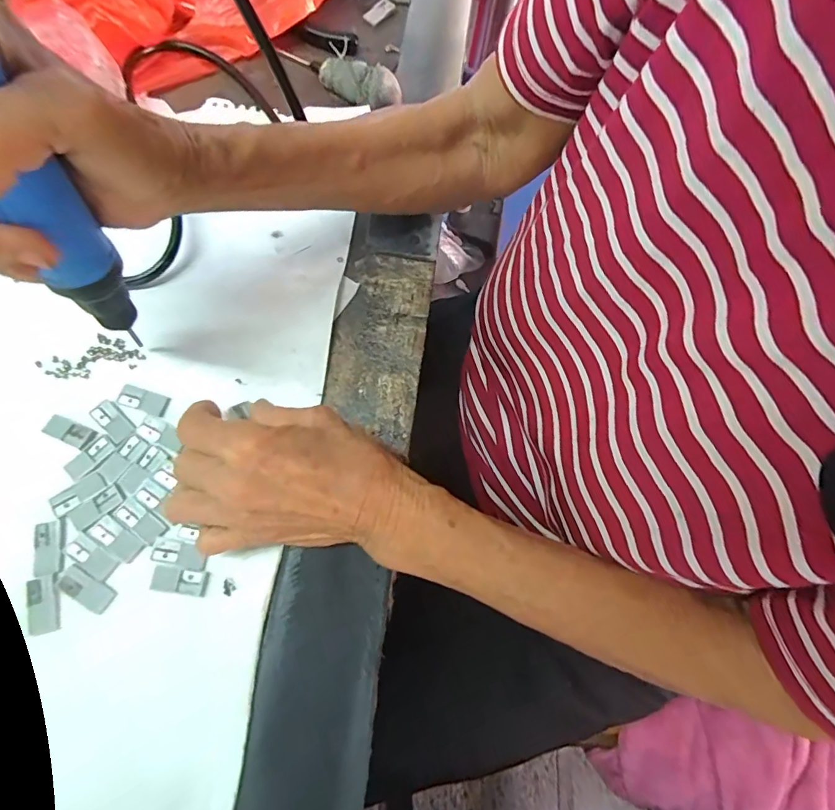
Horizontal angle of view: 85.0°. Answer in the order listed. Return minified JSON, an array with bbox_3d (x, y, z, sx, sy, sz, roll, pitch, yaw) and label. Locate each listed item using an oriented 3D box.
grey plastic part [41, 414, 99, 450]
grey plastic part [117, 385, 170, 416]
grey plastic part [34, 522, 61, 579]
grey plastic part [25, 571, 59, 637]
[{"bbox_3d":[-0.203,0.015,0.264,0.030,0.004,0.013,21,70,5],"label":"grey plastic part"},{"bbox_3d":[-0.164,-0.003,0.271,0.030,0.004,0.013,17,70,3],"label":"grey plastic part"},{"bbox_3d":[-0.197,0.076,0.242,0.014,0.004,0.028,-13,71,-7],"label":"grey plastic part"},{"bbox_3d":[-0.193,0.103,0.234,0.015,0.004,0.028,-14,71,-8],"label":"grey plastic part"}]

